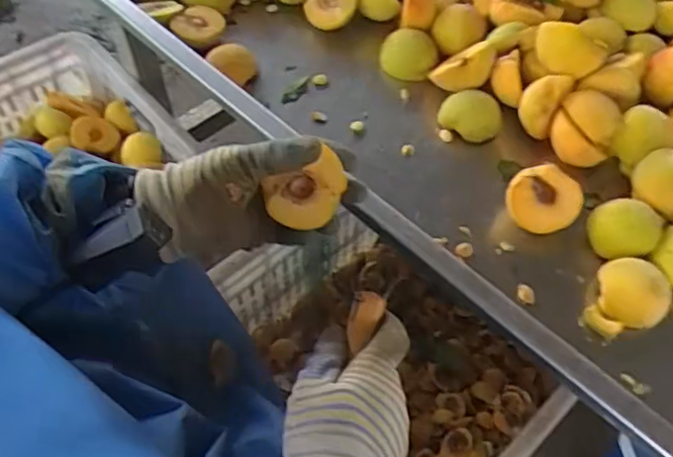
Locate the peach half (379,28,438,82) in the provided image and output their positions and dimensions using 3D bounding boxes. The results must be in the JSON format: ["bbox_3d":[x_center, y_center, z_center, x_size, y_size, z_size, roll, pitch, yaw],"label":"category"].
[{"bbox_3d":[0.085,-0.205,0.723,0.066,0.031,0.065,1,53,-1],"label":"peach half"}]

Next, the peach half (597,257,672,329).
[{"bbox_3d":[0.253,0.054,0.521,0.051,0.038,0.050,5,53,2],"label":"peach half"}]

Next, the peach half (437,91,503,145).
[{"bbox_3d":[0.143,-0.122,0.653,0.064,0.031,0.054,13,54,7],"label":"peach half"}]

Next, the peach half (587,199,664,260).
[{"bbox_3d":[0.259,0.001,0.554,0.057,0.029,0.052,1,53,-1],"label":"peach half"}]

